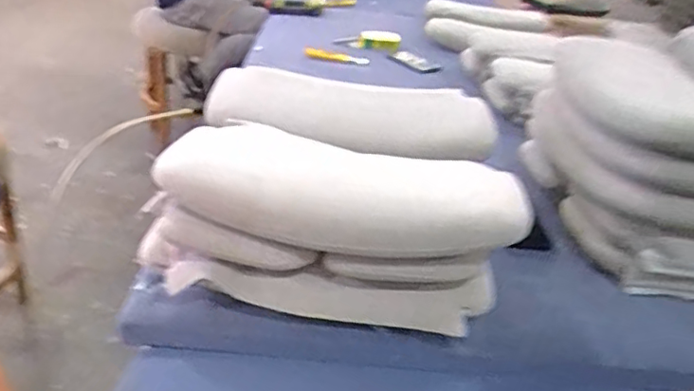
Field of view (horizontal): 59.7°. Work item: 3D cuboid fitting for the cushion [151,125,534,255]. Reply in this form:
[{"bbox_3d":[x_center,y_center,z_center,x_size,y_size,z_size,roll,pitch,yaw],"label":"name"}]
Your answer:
[{"bbox_3d":[-0.006,-0.015,0.747,0.433,0.052,0.210,13,30,11],"label":"cushion"}]

